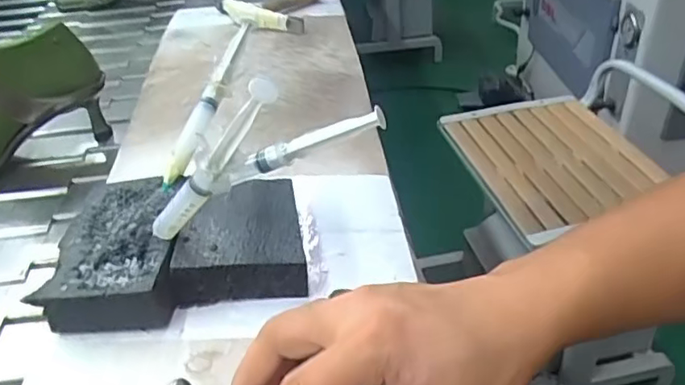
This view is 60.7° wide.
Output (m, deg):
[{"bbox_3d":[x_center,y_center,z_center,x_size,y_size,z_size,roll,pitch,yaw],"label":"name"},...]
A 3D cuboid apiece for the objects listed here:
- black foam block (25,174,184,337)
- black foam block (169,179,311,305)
[{"bbox_3d":[-0.152,0.040,0.414,0.079,0.034,0.124,-3,37,1],"label":"black foam block"},{"bbox_3d":[-0.069,0.034,0.413,0.088,0.040,0.087,-4,37,0],"label":"black foam block"}]

